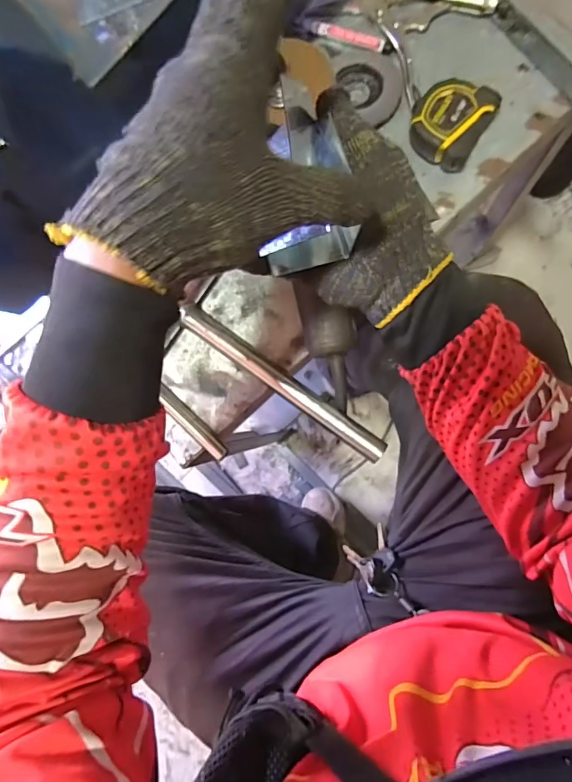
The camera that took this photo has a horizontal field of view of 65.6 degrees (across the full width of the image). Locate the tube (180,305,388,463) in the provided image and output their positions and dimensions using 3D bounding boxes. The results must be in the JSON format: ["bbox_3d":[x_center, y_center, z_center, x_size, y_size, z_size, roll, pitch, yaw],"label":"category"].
[{"bbox_3d":[-0.006,-0.010,0.470,0.253,0.025,0.023,36,94,9],"label":"tube"}]

